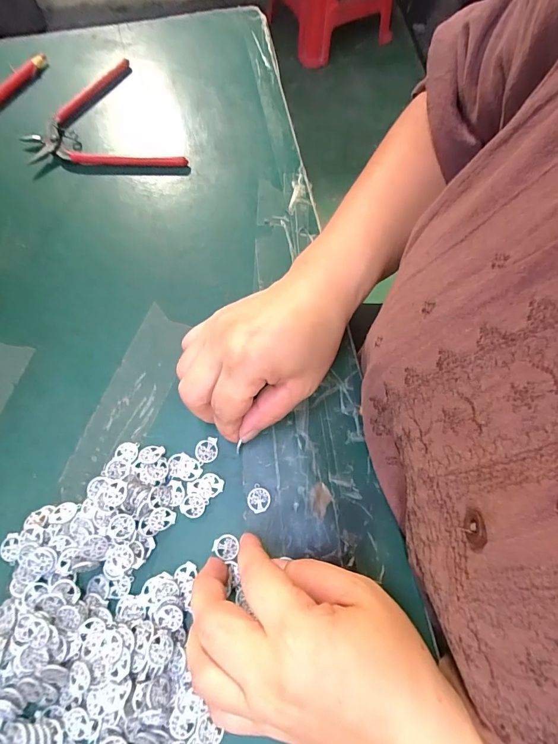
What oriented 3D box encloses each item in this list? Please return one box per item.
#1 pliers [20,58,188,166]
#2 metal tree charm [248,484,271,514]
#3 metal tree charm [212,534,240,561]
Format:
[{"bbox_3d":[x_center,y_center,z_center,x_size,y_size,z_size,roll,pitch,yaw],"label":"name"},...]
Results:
[{"bbox_3d":[-0.157,-0.243,0.358,0.139,0.011,0.128,-2,71,0],"label":"pliers"},{"bbox_3d":[-0.013,0.083,0.249,0.015,0.004,0.016,0,71,1],"label":"metal tree charm"},{"bbox_3d":[-0.033,0.109,0.240,0.016,0.004,0.013,21,73,8],"label":"metal tree charm"}]

